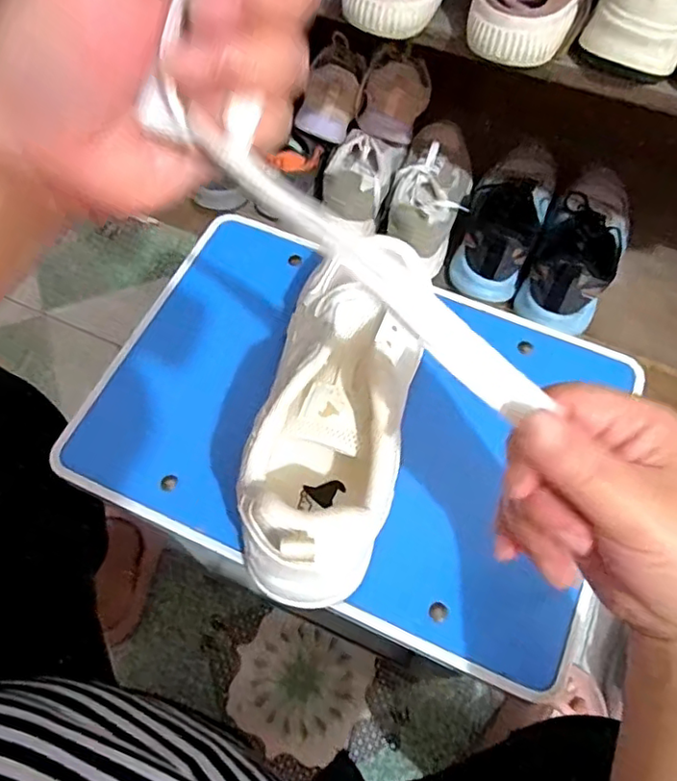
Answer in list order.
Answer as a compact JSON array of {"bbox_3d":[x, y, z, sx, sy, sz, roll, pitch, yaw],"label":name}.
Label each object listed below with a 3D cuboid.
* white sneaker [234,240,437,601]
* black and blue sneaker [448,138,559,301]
[{"bbox_3d":[0.002,-0.001,0.345,0.074,0.085,0.227,11,64,5],"label":"white sneaker"},{"bbox_3d":[0.237,-0.260,0.839,0.110,0.106,0.264,25,66,12],"label":"black and blue sneaker"}]

